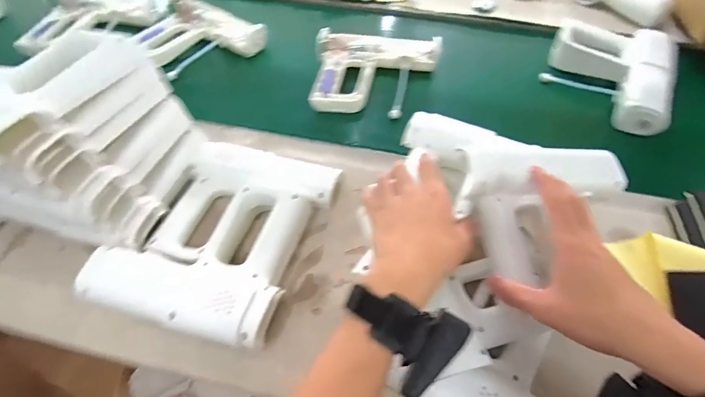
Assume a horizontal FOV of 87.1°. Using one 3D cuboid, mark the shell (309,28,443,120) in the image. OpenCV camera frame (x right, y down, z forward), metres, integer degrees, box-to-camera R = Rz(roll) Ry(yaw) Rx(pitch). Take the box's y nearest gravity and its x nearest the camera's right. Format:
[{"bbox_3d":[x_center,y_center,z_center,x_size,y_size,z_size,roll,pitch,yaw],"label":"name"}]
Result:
[{"bbox_3d":[0.041,-0.221,0.643,0.215,0.040,0.172,4,56,4],"label":"shell"}]

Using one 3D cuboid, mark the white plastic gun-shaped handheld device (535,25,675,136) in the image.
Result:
[{"bbox_3d":[0.432,-0.211,0.633,0.181,0.073,0.224,20,58,14],"label":"white plastic gun-shaped handheld device"}]

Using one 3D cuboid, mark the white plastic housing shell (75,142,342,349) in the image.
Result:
[{"bbox_3d":[-0.153,0.034,0.445,0.201,0.074,0.253,17,58,12],"label":"white plastic housing shell"}]

